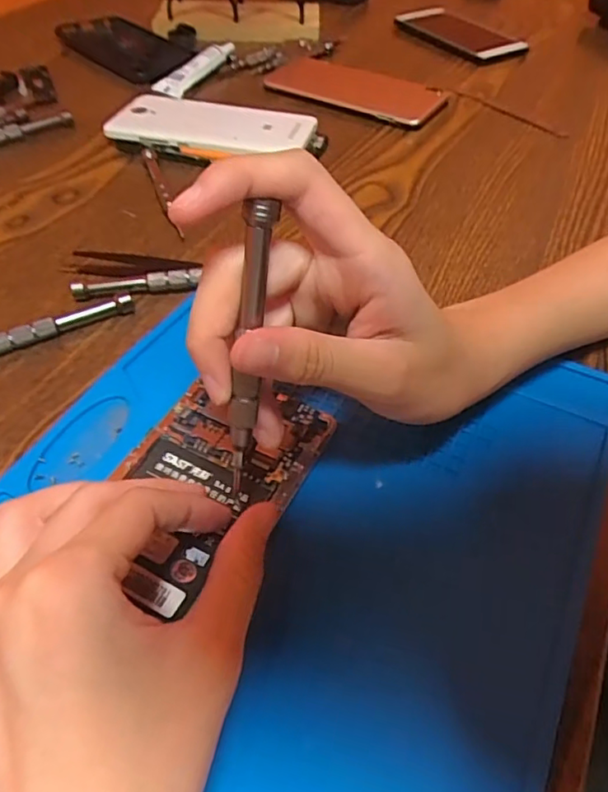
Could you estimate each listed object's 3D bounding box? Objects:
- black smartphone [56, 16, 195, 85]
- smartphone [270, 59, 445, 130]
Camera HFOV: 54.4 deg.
[{"bbox_3d":[-0.175,-0.342,0.577,0.079,0.009,0.163,-31,56,-26],"label":"black smartphone"},{"bbox_3d":[0.042,-0.267,0.518,0.148,0.014,0.065,25,52,19],"label":"smartphone"}]

